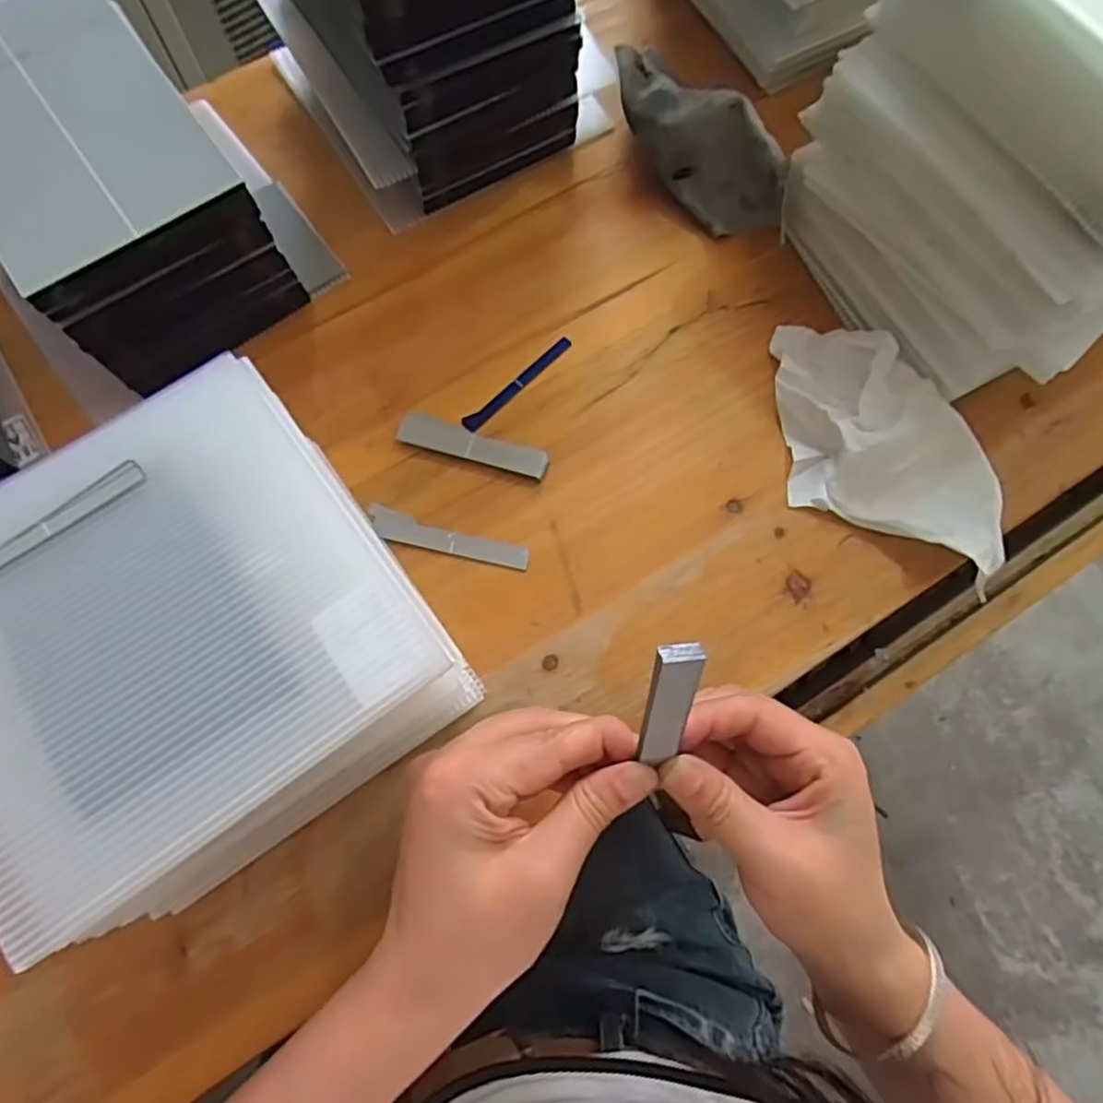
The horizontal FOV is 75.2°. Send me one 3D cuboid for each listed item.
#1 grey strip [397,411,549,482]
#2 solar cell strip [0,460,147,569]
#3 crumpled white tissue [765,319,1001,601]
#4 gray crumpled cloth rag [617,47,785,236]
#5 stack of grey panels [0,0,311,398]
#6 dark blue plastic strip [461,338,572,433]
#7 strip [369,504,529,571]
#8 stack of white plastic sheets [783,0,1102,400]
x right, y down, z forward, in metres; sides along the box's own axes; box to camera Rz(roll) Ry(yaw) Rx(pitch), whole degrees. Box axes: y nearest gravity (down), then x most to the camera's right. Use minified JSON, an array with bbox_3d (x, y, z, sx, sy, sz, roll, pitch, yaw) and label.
[{"bbox_3d":[-0.041,-0.057,0.382,0.080,0.005,0.019,17,74,2],"label":"grey strip"},{"bbox_3d":[-0.188,-0.009,0.266,0.078,0.004,0.011,-38,79,-11],"label":"solar cell strip"},{"bbox_3d":[0.177,-0.057,0.381,0.099,0.026,0.144,-3,74,-3],"label":"crumpled white tissue"},{"bbox_3d":[0.086,-0.243,0.413,0.135,0.053,0.047,43,77,-5],"label":"gray crumpled cloth rag"},{"bbox_3d":[-0.228,-0.186,0.372,0.107,0.099,0.165,-36,79,-11],"label":"stack of grey panels"},{"bbox_3d":[-0.018,-0.095,0.405,0.081,0.004,0.009,-43,80,-12],"label":"dark blue plastic strip"},{"bbox_3d":[-0.053,-0.006,0.367,0.084,0.004,0.016,17,74,3],"label":"strip"},{"bbox_3d":[0.245,-0.202,0.353,0.189,0.155,0.182,-35,78,-11],"label":"stack of white plastic sheets"}]

